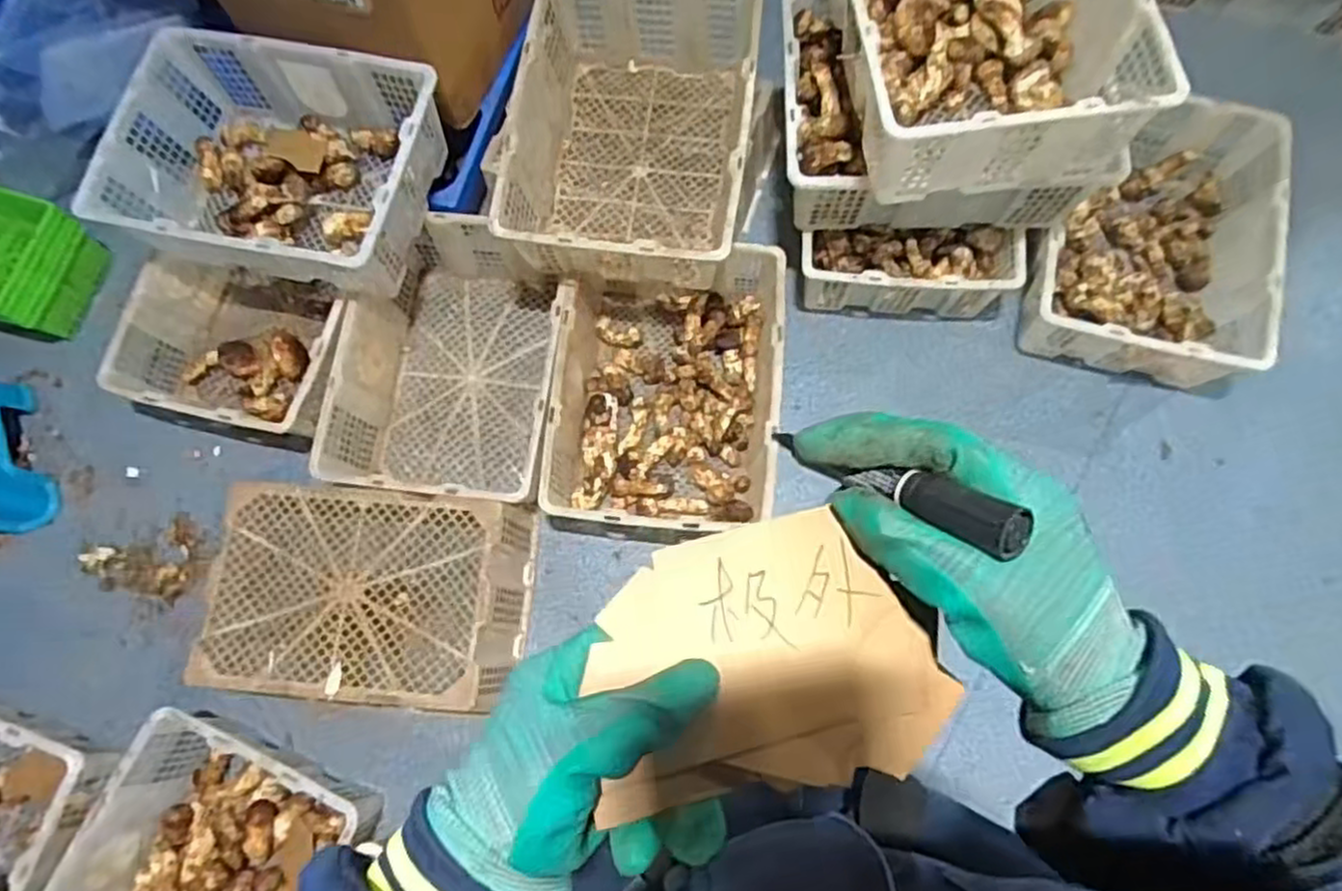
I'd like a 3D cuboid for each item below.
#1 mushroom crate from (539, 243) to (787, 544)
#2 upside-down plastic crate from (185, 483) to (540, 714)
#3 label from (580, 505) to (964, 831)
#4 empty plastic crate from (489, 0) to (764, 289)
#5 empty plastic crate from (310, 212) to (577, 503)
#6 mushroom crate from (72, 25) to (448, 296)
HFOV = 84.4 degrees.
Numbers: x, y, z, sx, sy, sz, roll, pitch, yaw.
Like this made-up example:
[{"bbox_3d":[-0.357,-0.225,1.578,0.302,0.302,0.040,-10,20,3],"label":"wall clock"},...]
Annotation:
[{"bbox_3d":[-0.006,-0.093,1.233,0.354,0.142,0.477,6,75,4],"label":"mushroom crate"},{"bbox_3d":[-0.453,0.233,1.150,0.446,0.138,0.305,1,75,2],"label":"upside-down plastic crate"},{"bbox_3d":[0.040,0.085,0.305,0.139,0.012,0.104,-8,77,-3],"label":"label"},{"bbox_3d":[-0.059,-0.479,1.164,0.354,0.176,0.460,6,75,4],"label":"empty plastic crate"},{"bbox_3d":[-0.355,-0.133,1.262,0.352,0.158,0.468,8,75,4],"label":"empty plastic crate"},{"bbox_3d":[-0.618,-0.435,1.193,0.454,0.193,0.355,15,76,6],"label":"mushroom crate"}]

